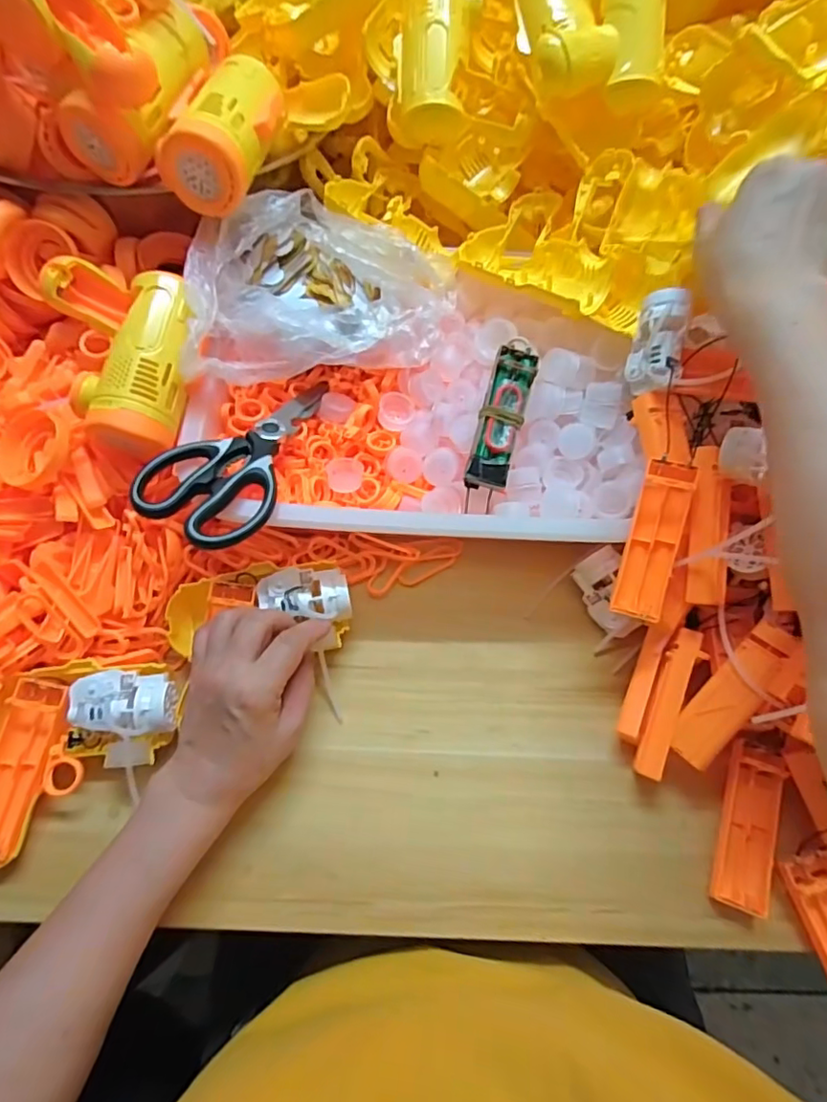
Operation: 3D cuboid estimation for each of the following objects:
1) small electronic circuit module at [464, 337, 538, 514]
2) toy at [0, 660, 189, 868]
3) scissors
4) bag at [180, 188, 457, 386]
[{"bbox_3d":[0.068,-0.099,0.424,0.032,0.023,0.133,15,86,5],"label":"small electronic circuit module"},{"bbox_3d":[-0.232,0.137,0.371,0.133,0.033,0.116,-6,66,-5],"label":"toy"},{"bbox_3d":[-0.117,-0.079,0.406,0.085,0.021,0.187,21,49,8],"label":"scissors"},{"bbox_3d":[-0.070,-0.205,0.440,0.202,0.076,0.134,-9,66,-6],"label":"bag"}]

